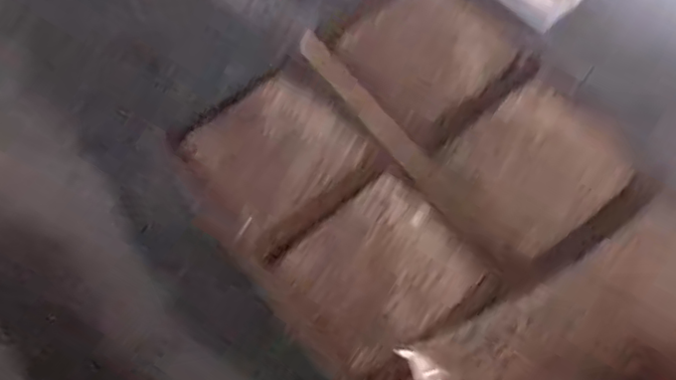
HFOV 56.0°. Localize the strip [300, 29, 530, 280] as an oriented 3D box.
[{"bbox_3d":[0.080,-0.047,0.746,0.033,0.015,0.374,-37,73,-10],"label":"strip"}]

